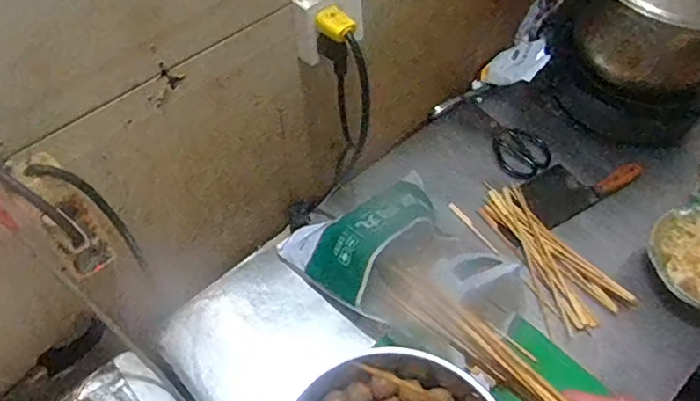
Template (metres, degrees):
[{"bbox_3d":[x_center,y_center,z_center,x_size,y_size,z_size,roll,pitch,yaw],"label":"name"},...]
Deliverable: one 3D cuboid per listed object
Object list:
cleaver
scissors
[{"bbox_3d":[0.395,-0.019,1.053,0.308,0.017,0.100,-25,58,-17],"label":"cleaver"},{"bbox_3d":[0.303,-0.122,1.125,0.101,0.012,0.193,-34,61,-22],"label":"scissors"}]

